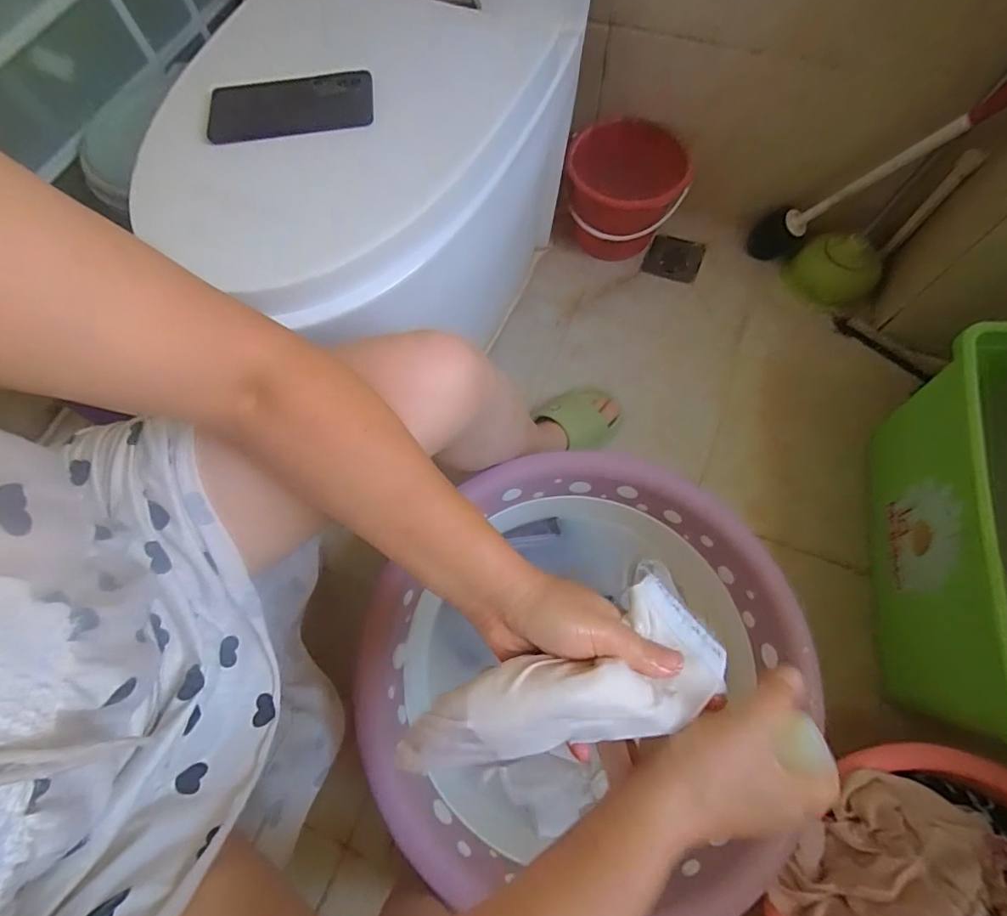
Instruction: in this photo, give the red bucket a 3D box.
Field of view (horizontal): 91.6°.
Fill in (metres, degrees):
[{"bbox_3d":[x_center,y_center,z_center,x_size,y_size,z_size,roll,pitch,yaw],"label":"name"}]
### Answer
[{"bbox_3d":[0.206,-0.475,0.896,0.178,0.187,0.201,-10,69,-1],"label":"red bucket"}]

